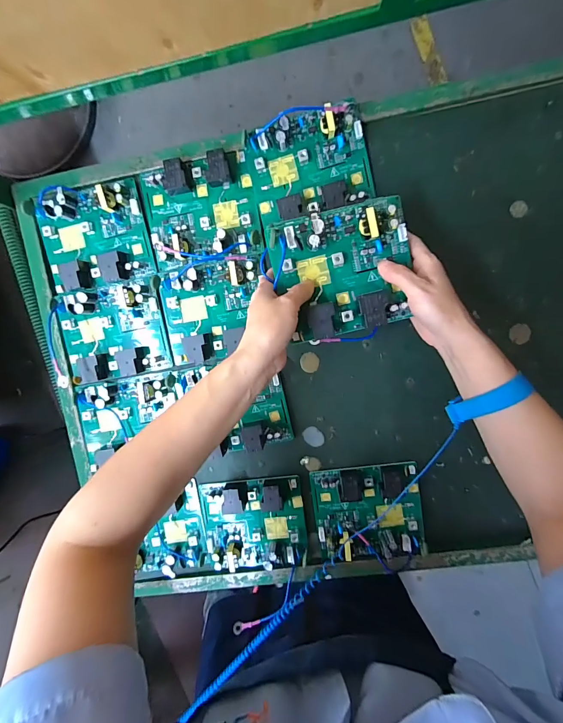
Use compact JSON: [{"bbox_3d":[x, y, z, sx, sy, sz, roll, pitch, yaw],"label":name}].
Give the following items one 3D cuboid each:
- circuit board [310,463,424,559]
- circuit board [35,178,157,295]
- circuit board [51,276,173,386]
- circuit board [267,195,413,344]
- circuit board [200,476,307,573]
[{"bbox_3d":[0.108,0.188,0.425,0.131,0.031,0.112,-8,98,6],"label":"circuit board"},{"bbox_3d":[-0.230,-0.152,0.413,0.130,0.020,0.119,-9,97,6],"label":"circuit board"},{"bbox_3d":[-0.211,-0.035,0.426,0.134,0.026,0.111,-8,98,6],"label":"circuit board"},{"bbox_3d":[0.059,-0.086,0.324,0.127,0.025,0.114,-12,97,7],"label":"circuit board"},{"bbox_3d":[-0.036,0.208,0.438,0.128,0.030,0.110,-8,98,6],"label":"circuit board"}]

